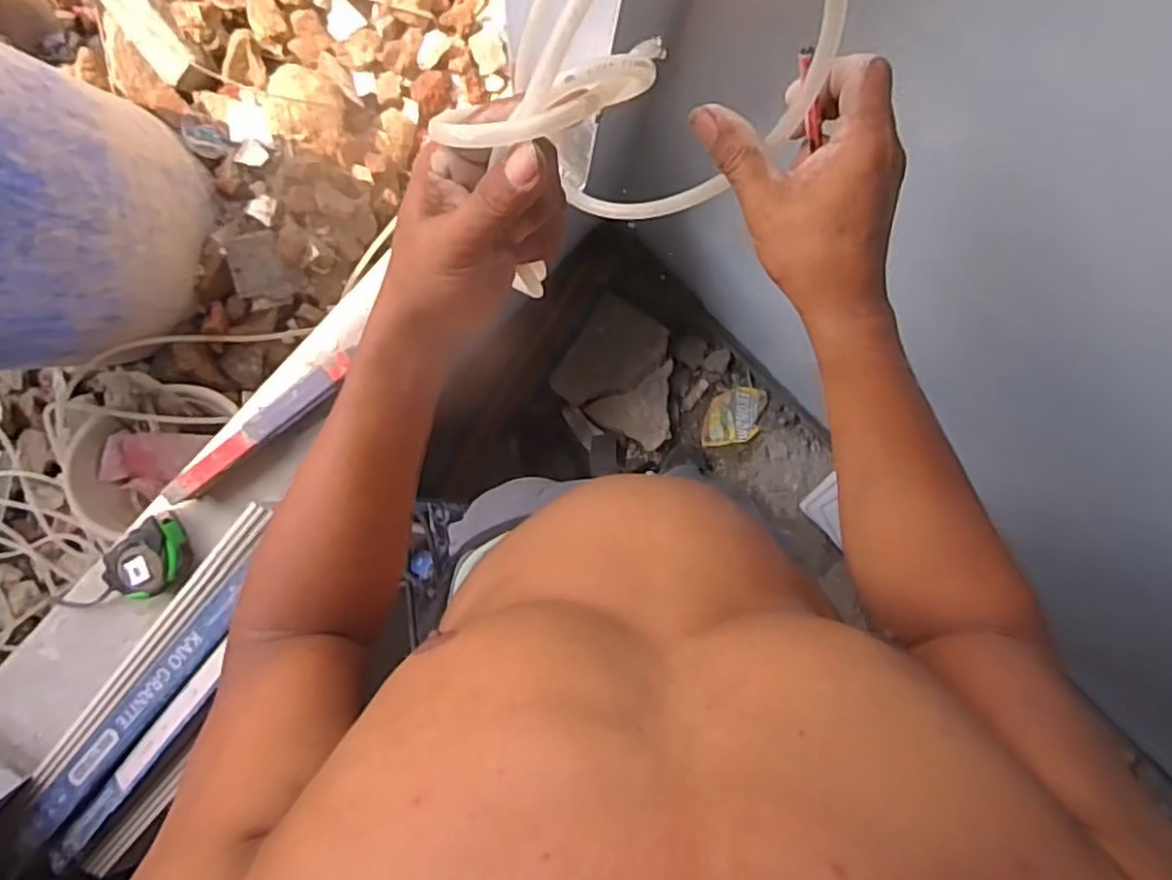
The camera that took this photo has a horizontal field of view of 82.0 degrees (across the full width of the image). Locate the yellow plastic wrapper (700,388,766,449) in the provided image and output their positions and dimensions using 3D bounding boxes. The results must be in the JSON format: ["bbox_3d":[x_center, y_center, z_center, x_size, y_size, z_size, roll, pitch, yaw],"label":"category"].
[{"bbox_3d":[0.305,-0.046,1.388,0.111,0.007,0.134,15,93,-5],"label":"yellow plastic wrapper"}]

